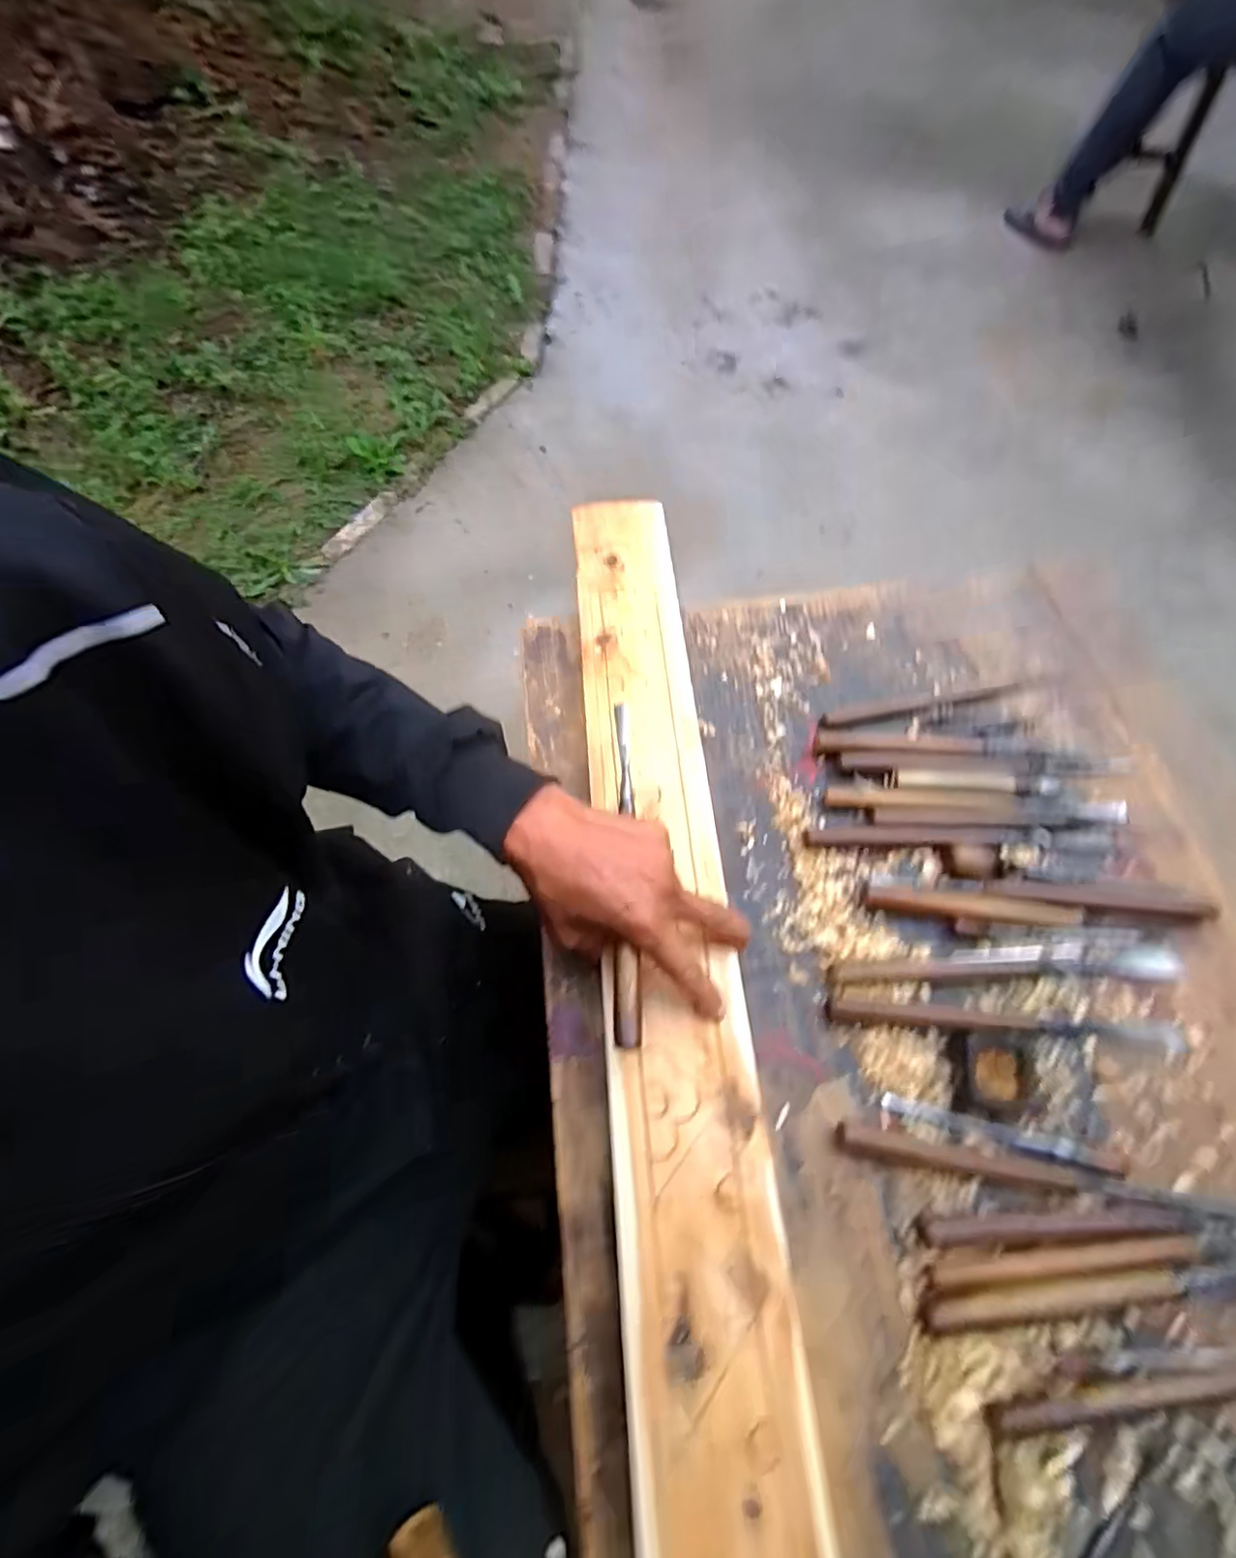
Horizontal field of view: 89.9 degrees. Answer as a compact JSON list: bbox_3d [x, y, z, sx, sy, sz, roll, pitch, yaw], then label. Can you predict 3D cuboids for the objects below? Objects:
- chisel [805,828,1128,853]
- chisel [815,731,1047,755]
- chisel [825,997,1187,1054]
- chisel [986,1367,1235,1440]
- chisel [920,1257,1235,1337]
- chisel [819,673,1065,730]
[{"bbox_3d":[0.284,0.049,0.510,0.255,0.012,0.017,1,61,1],"label":"chisel"},{"bbox_3d":[0.277,-0.029,0.551,0.199,0.012,0.020,1,61,1],"label":"chisel"},{"bbox_3d":[0.280,0.175,0.443,0.249,0.011,0.016,4,61,2],"label":"chisel"},{"bbox_3d":[0.335,0.348,0.354,0.252,0.011,0.020,-6,61,-3],"label":"chisel"},{"bbox_3d":[0.302,0.307,0.371,0.238,0.012,0.021,-6,61,-3],"label":"chisel"},{"bbox_3d":[0.304,-0.073,0.578,0.243,0.010,0.022,-11,62,-6],"label":"chisel"}]

